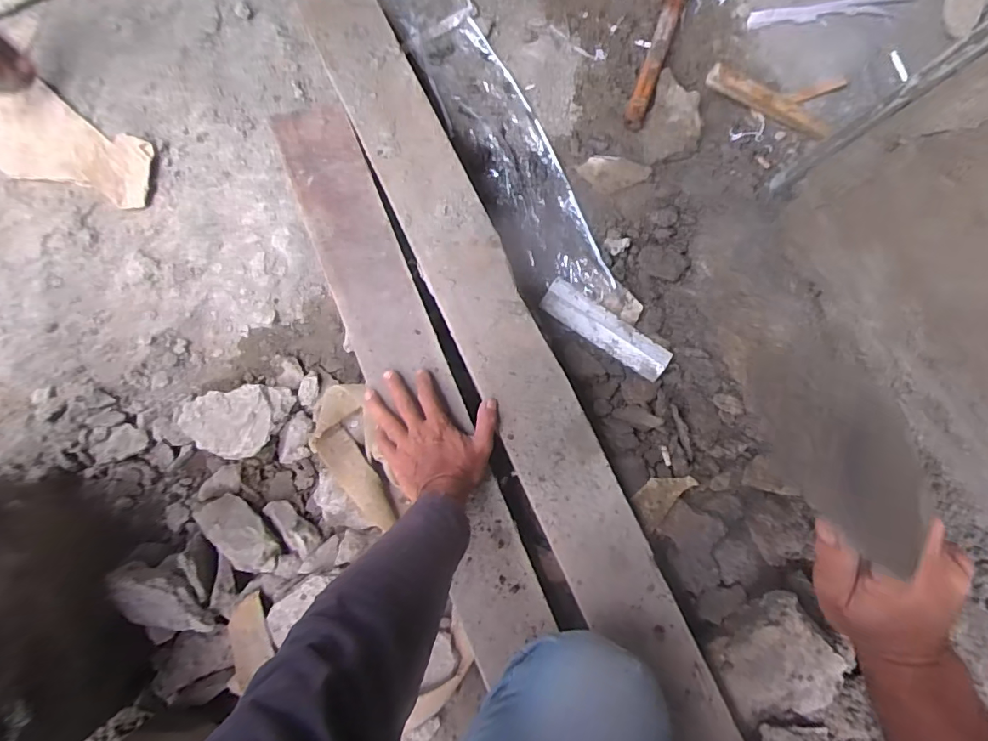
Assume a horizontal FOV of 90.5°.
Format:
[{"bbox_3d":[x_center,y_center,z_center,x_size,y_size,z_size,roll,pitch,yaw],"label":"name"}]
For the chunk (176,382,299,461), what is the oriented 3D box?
[{"bbox_3d":[-0.405,0.079,0.763,0.172,0.046,0.108,1,82,-5],"label":"chunk"}]

